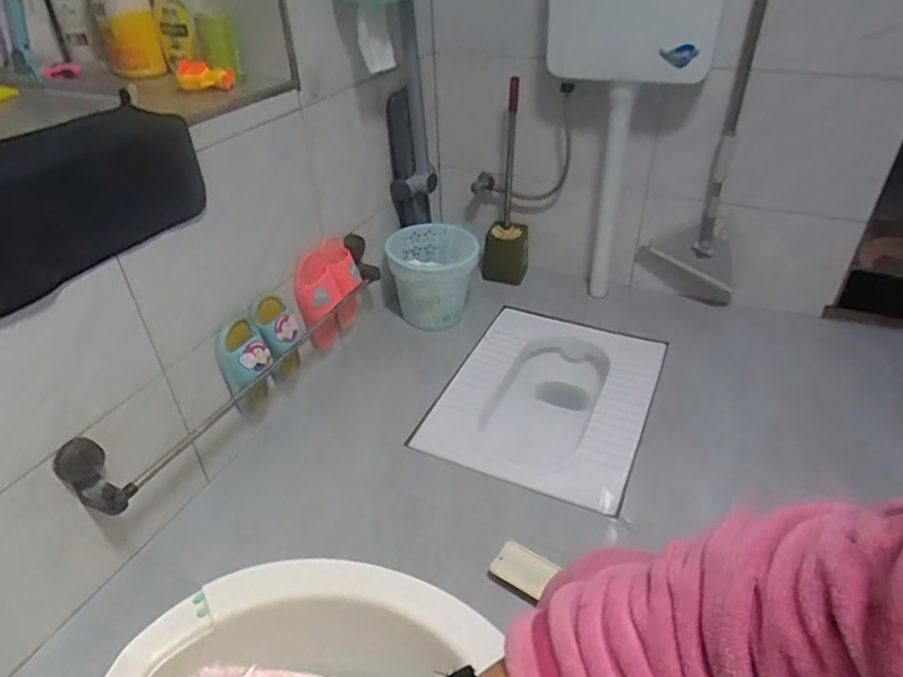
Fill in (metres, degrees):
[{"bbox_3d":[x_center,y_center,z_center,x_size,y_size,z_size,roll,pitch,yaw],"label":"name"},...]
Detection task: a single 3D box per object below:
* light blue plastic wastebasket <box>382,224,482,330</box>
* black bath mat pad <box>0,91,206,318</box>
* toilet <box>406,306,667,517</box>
[{"bbox_3d":[-0.045,-0.156,1.504,0.225,0.196,0.208,1,36,4],"label":"light blue plastic wastebasket"},{"bbox_3d":[-0.519,-0.192,0.785,0.178,0.152,0.377,20,41,28],"label":"black bath mat pad"},{"bbox_3d":[0.224,0.154,1.341,0.421,0.145,0.560,14,39,22],"label":"toilet"}]

